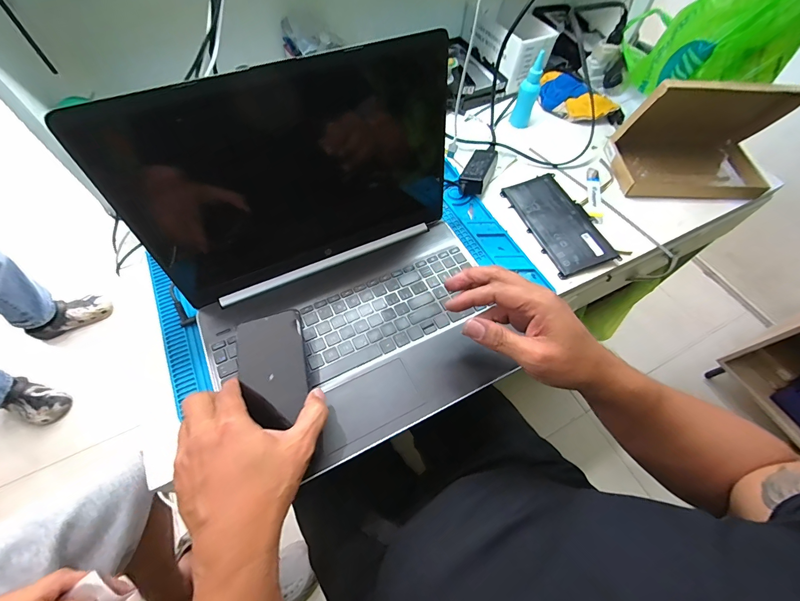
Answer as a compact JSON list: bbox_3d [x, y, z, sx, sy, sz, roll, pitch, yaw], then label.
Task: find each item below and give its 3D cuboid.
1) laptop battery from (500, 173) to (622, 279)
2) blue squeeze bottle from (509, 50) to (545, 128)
[{"bbox_3d":[0.243,-0.122,0.532,0.097,0.011,0.183,-19,60,-7],"label":"laptop battery"},{"bbox_3d":[0.231,-0.373,0.626,0.037,0.112,0.031,19,62,9],"label":"blue squeeze bottle"}]

